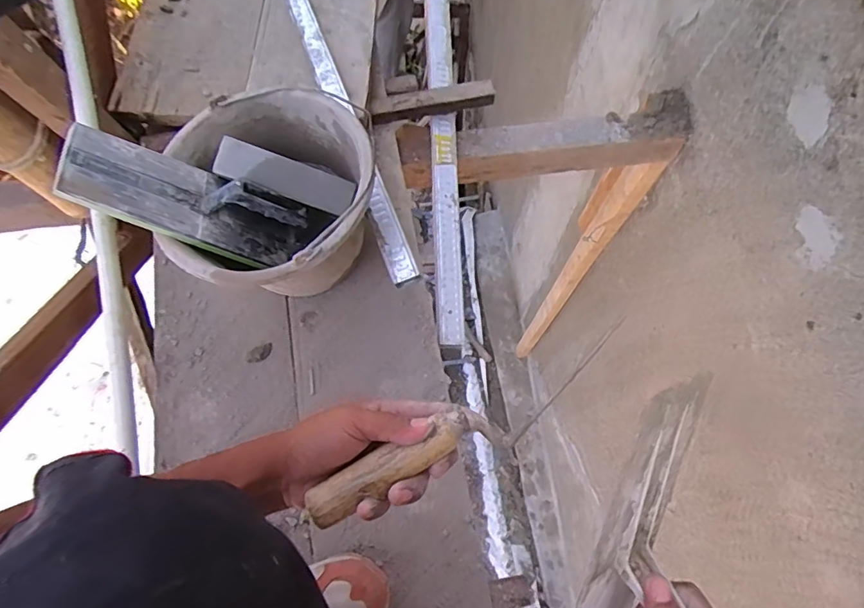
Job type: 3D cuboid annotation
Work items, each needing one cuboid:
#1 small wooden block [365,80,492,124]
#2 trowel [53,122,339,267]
[{"bbox_3d":[0.000,-0.313,0.773,0.191,0.034,0.030,-10,71,-3],"label":"small wooden block"},{"bbox_3d":[-0.256,-0.116,0.563,0.264,0.064,0.103,16,68,-31],"label":"trowel"}]

